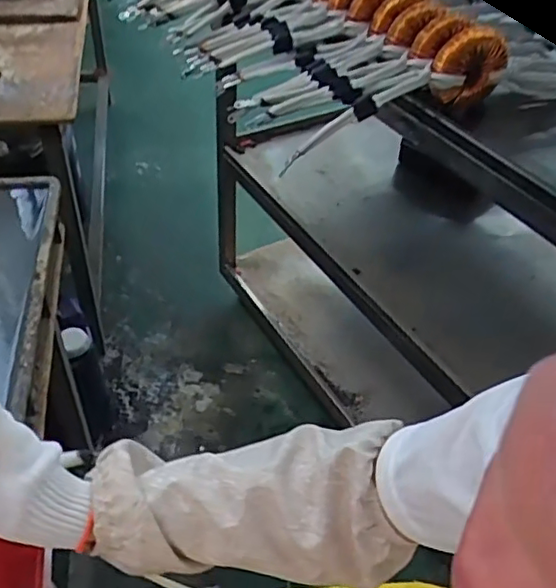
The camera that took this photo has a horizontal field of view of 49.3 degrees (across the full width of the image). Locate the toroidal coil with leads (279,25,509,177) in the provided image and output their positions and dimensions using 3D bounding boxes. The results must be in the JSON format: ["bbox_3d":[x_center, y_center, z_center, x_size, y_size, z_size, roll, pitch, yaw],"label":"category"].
[{"bbox_3d":[0.159,-0.251,0.799,0.314,0.087,0.049,-25,47,4],"label":"toroidal coil with leads"}]

